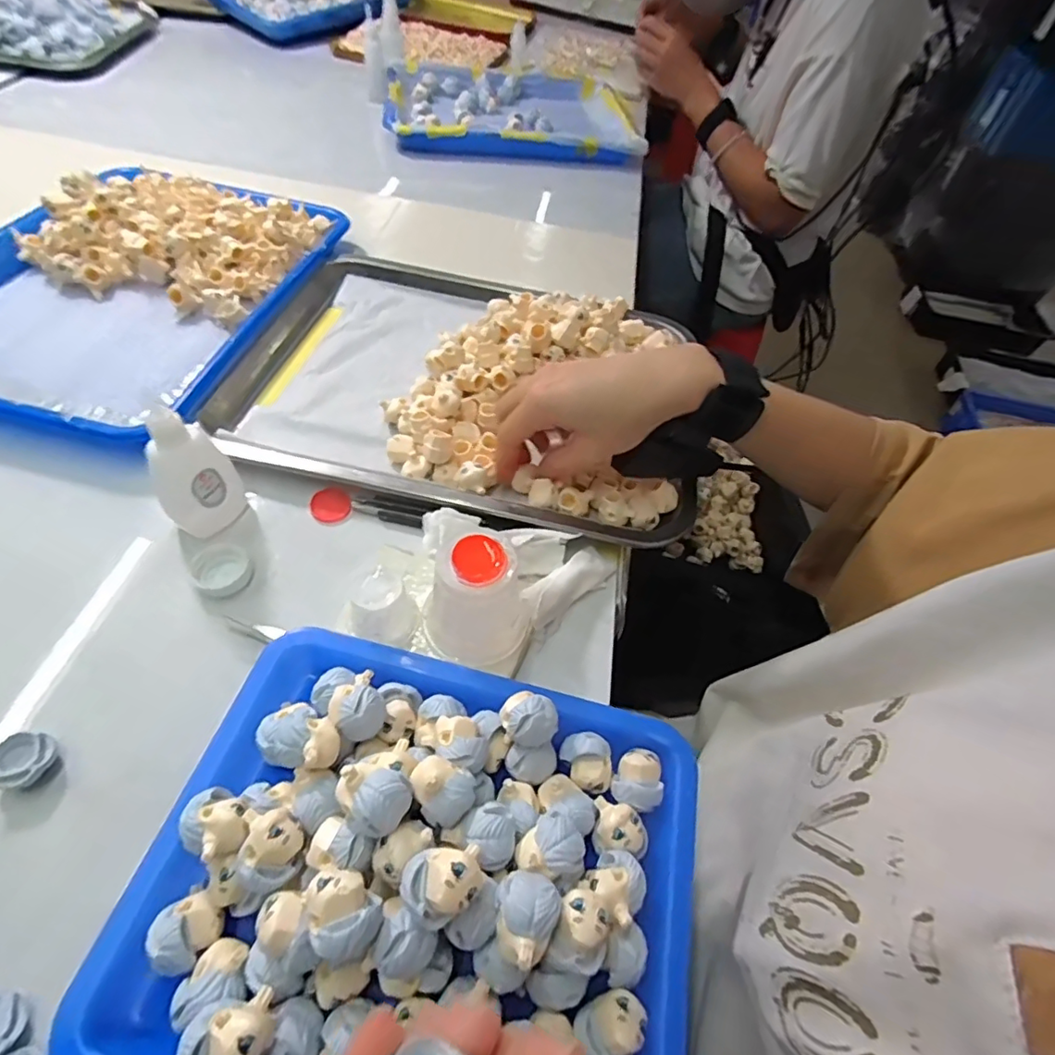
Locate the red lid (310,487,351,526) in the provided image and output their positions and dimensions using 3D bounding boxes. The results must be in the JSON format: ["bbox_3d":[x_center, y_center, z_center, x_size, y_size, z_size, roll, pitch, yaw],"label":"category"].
[{"bbox_3d":[-0.127,-0.014,0.361,0.024,0.004,0.027,-27,62,-24],"label":"red lid"}]

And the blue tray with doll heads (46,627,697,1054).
[{"bbox_3d":[-0.040,0.135,0.225,0.218,0.060,0.168,15,54,4],"label":"blue tray with doll heads"}]

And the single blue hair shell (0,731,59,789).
[{"bbox_3d":[-0.228,0.106,0.254,0.022,0.012,0.024,4,54,-5],"label":"single blue hair shell"}]

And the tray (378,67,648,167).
[{"bbox_3d":[-0.023,-0.580,0.779,0.334,0.031,0.259,-2,54,-9],"label":"tray"}]

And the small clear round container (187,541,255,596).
[{"bbox_3d":[-0.177,0.024,0.323,0.031,0.008,0.034,4,54,-5],"label":"small clear round container"}]

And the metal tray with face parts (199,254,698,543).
[{"bbox_3d":[-0.040,-0.124,0.430,0.345,0.040,0.264,12,53,2],"label":"metal tray with face parts"}]

